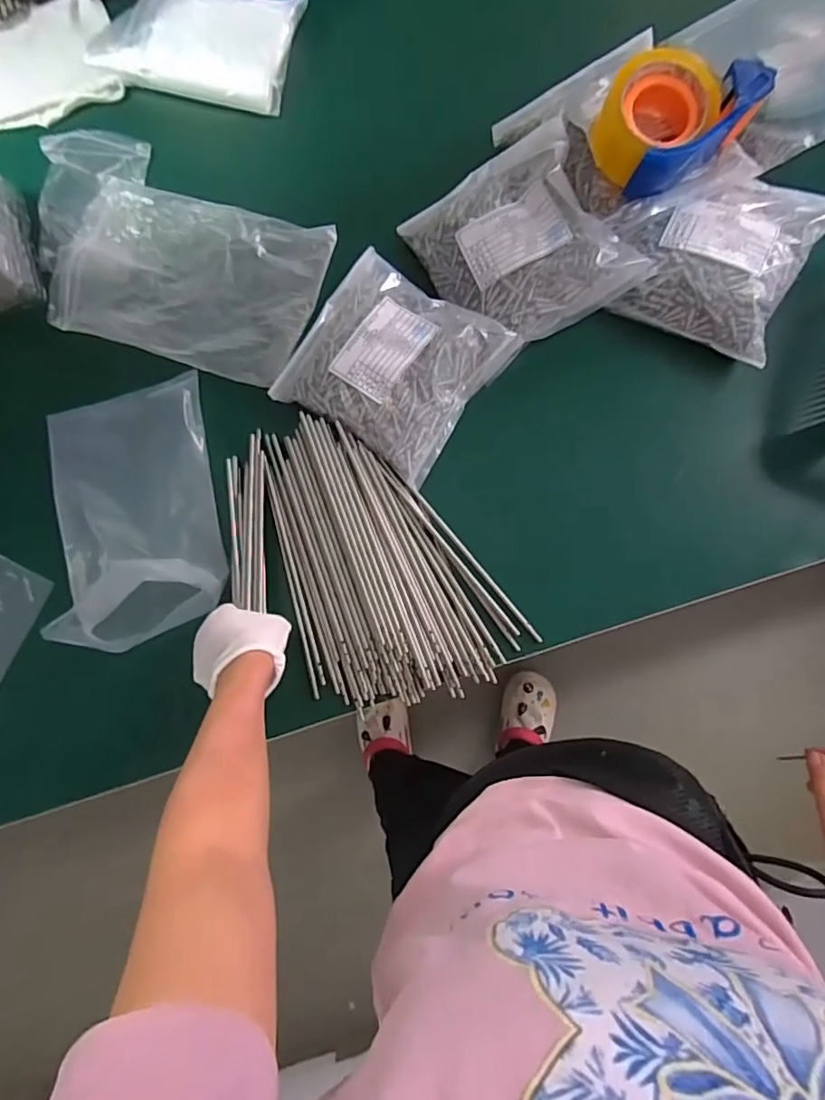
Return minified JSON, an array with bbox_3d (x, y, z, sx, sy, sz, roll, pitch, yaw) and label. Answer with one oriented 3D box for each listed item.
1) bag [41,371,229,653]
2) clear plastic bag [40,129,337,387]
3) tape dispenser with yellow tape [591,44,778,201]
[{"bbox_3d":[-0.302,-0.041,0.573,0.181,0.046,0.273,-13,82,4],"label":"bag"},{"bbox_3d":[-0.271,-0.334,0.628,0.344,0.029,0.223,18,88,5],"label":"clear plastic bag"},{"bbox_3d":[0.250,-0.417,0.522,0.137,0.061,0.105,-38,81,0],"label":"tape dispenser with yellow tape"}]

